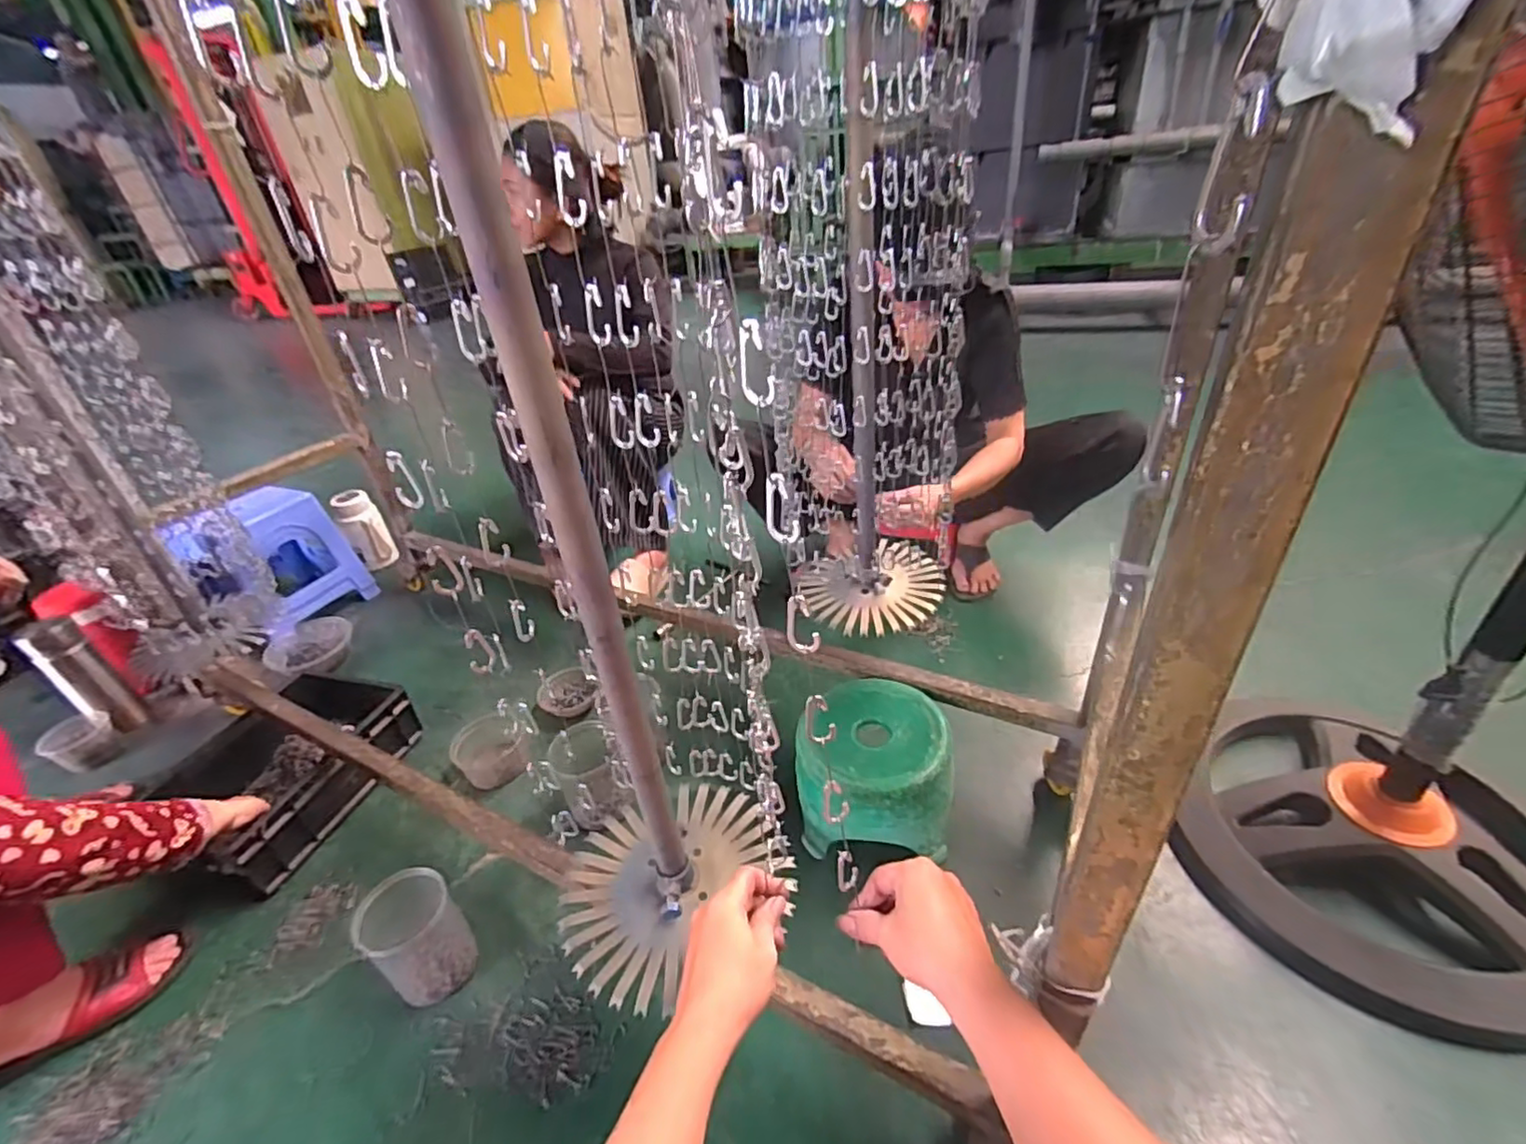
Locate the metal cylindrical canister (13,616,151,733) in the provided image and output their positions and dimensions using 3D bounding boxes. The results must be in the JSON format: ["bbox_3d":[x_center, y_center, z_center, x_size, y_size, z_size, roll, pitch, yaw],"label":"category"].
[{"bbox_3d":[-1.289,0.195,1.228,0.062,0.232,0.079,14,39,26],"label":"metal cylindrical canister"}]

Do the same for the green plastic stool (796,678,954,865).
[{"bbox_3d":[0.156,0.281,0.933,0.205,0.150,0.208,-2,34,6],"label":"green plastic stool"}]

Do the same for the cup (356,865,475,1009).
[{"bbox_3d":[-0.425,0.454,0.802,0.100,0.134,0.100,-4,34,3],"label":"cup"}]

